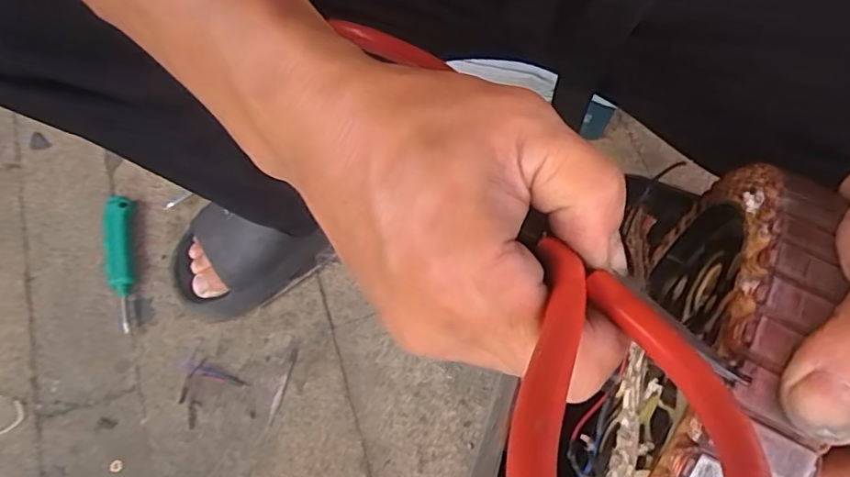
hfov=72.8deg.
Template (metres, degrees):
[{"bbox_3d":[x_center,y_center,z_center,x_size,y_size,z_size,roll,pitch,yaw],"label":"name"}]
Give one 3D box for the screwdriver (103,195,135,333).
[{"bbox_3d":[-0.334,0.024,0.625,0.030,0.029,0.146,-7,68,-3],"label":"screwdriver"}]

